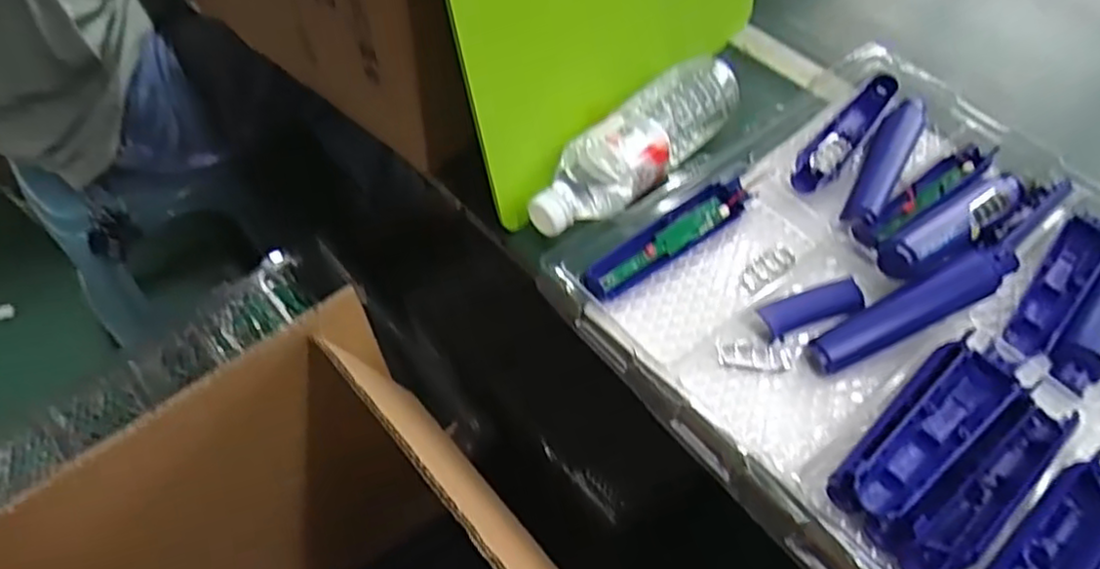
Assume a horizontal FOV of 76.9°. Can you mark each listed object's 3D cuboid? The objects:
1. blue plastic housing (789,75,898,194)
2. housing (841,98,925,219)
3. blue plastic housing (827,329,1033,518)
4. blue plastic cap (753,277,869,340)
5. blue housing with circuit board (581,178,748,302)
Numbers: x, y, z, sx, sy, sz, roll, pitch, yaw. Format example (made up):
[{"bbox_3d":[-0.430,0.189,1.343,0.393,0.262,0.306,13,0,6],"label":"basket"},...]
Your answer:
[{"bbox_3d":[0.268,-0.139,0.626,0.030,0.012,0.182,35,62,21],"label":"blue plastic housing"},{"bbox_3d":[0.293,-0.114,0.604,0.033,0.014,0.168,29,59,17],"label":"housing"},{"bbox_3d":[0.245,0.095,0.456,0.159,0.030,0.053,-32,62,-21],"label":"blue plastic housing"},{"bbox_3d":[0.198,0.016,0.522,0.081,0.008,0.030,-18,58,-13],"label":"blue plastic cap"},{"bbox_3d":[0.096,-0.038,0.555,0.171,0.019,0.029,-33,62,-22],"label":"blue housing with circuit board"}]

